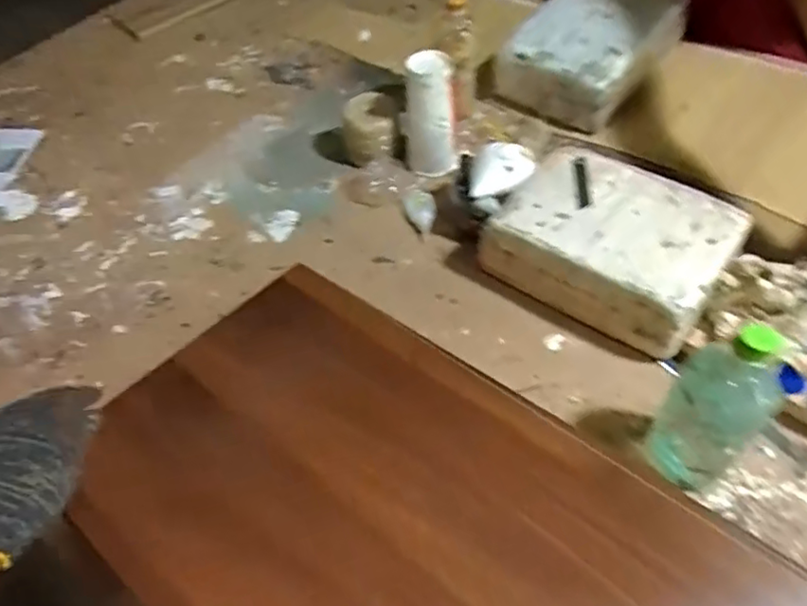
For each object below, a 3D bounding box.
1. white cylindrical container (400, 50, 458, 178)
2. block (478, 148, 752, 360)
[{"bbox_3d":[0.037,-0.264,0.883,0.075,0.163,0.059,-5,51,1],"label":"white cylindrical container"},{"bbox_3d":[0.253,-0.078,0.754,0.258,0.084,0.192,30,60,26],"label":"block"}]

